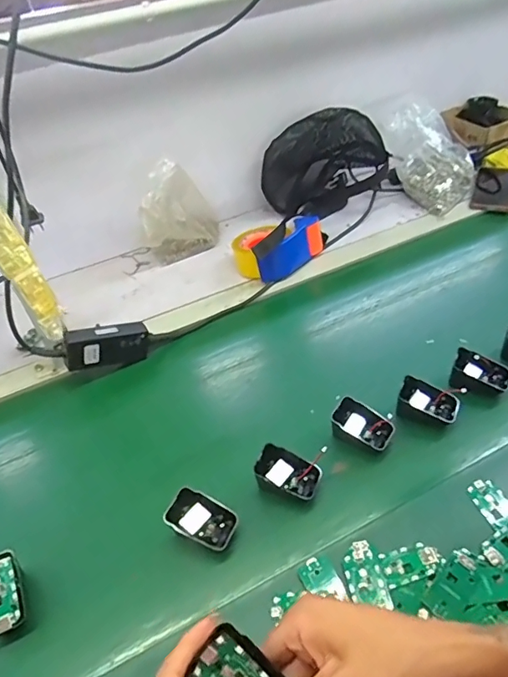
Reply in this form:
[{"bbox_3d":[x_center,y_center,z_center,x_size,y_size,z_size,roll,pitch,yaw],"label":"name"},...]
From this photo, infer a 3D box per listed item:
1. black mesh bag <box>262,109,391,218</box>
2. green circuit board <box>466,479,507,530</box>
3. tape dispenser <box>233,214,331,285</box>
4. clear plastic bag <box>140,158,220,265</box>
[{"bbox_3d":[0.133,-0.343,0.950,0.214,0.179,0.127,-24,46,-17],"label":"black mesh bag"},{"bbox_3d":[0.242,0.165,0.488,0.031,0.005,0.051,-14,43,-8],"label":"green circuit board"},{"bbox_3d":[0.041,-0.172,0.842,0.155,0.071,0.106,-32,48,-24],"label":"tape dispenser"},{"bbox_3d":[-0.135,-0.227,0.870,0.132,0.158,0.085,-11,43,-5],"label":"clear plastic bag"}]

